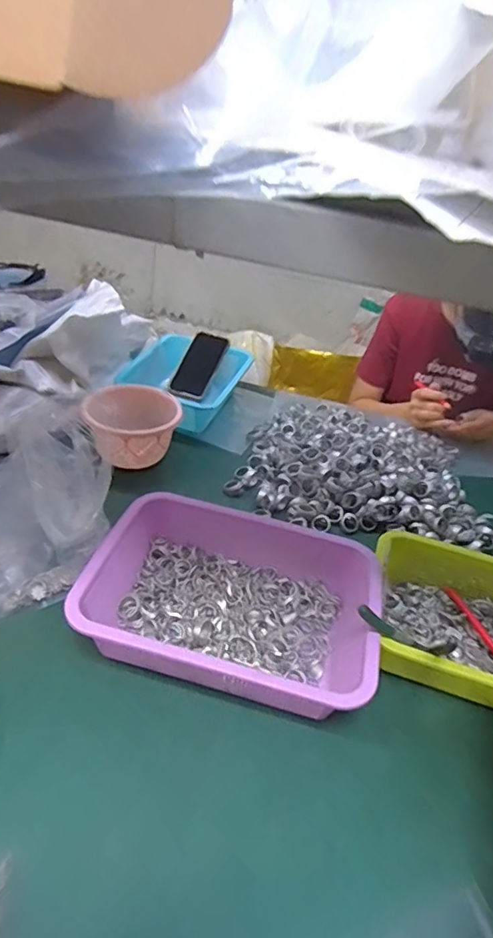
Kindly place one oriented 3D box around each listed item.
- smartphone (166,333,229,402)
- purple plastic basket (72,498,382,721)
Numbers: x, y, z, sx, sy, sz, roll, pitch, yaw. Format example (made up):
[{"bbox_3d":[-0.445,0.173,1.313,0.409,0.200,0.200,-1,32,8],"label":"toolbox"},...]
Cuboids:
[{"bbox_3d":[-0.094,-0.205,1.065,0.072,0.016,0.150,26,74,-3],"label":"smartphone"},{"bbox_3d":[-0.013,0.145,0.590,0.298,0.082,0.230,14,35,5],"label":"purple plastic basket"}]

